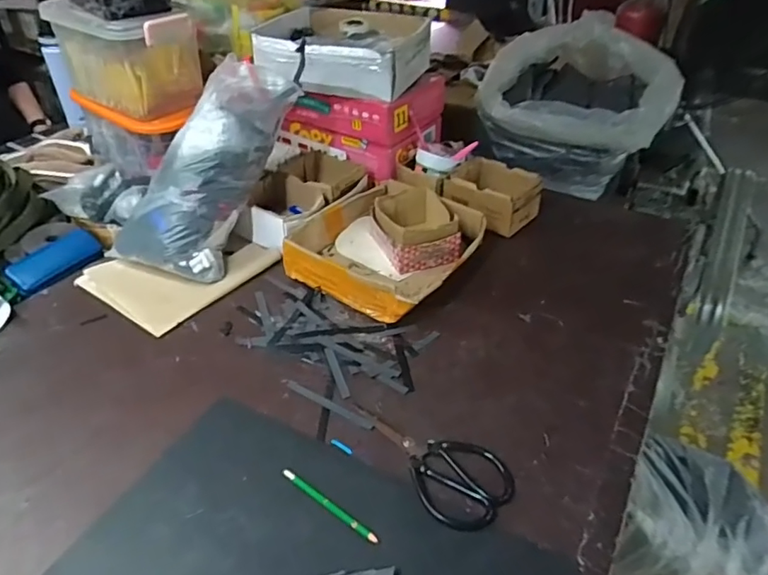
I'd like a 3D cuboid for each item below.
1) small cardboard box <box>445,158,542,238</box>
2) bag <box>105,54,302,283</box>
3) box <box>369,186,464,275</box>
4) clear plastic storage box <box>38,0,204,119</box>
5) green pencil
[{"bbox_3d":[0.213,-0.191,1.083,0.181,0.085,0.130,31,47,31],"label":"small cardboard box"},{"bbox_3d":[-0.292,-0.213,0.935,0.171,0.112,0.421,24,83,25],"label":"bag"},{"bbox_3d":[0.056,-0.113,0.989,0.140,0.079,0.159,-12,41,-17],"label":"box"},{"bbox_3d":[-0.494,-0.457,1.063,0.249,0.179,0.181,26,45,27],"label":"clear plastic storage box"},{"bbox_3d":[-0.062,0.242,0.599,0.136,0.005,0.010,27,45,28],"label":"green pencil"}]

